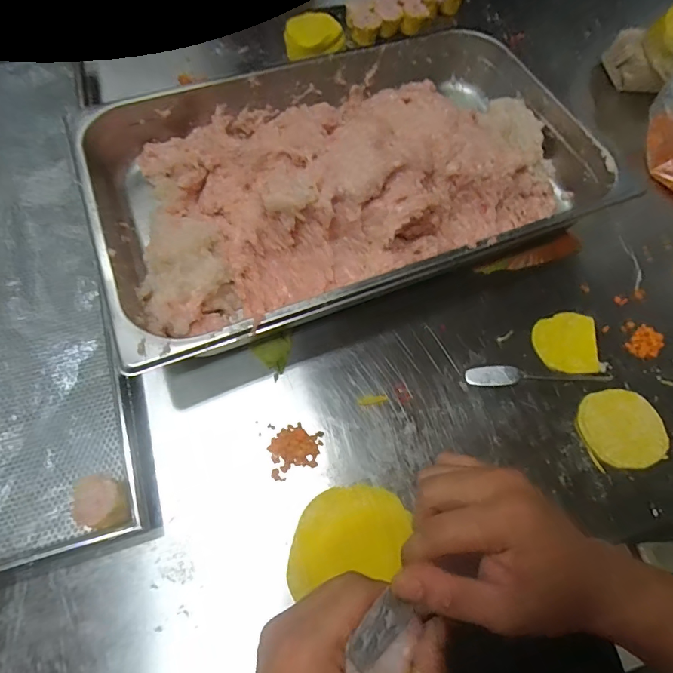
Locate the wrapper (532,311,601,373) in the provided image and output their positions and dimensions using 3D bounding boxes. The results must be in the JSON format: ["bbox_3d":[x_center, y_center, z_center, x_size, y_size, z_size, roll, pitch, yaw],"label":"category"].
[{"bbox_3d":[0.226,0.005,0.429,0.059,0.005,0.063,4,66,-1],"label":"wrapper"}]

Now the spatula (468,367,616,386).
[{"bbox_3d":[0.193,0.038,0.415,0.136,0.006,0.018,1,66,-2],"label":"spatula"}]

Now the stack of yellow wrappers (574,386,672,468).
[{"bbox_3d":[0.262,0.083,0.397,0.074,0.005,0.069,-8,66,-6],"label":"stack of yellow wrappers"}]

